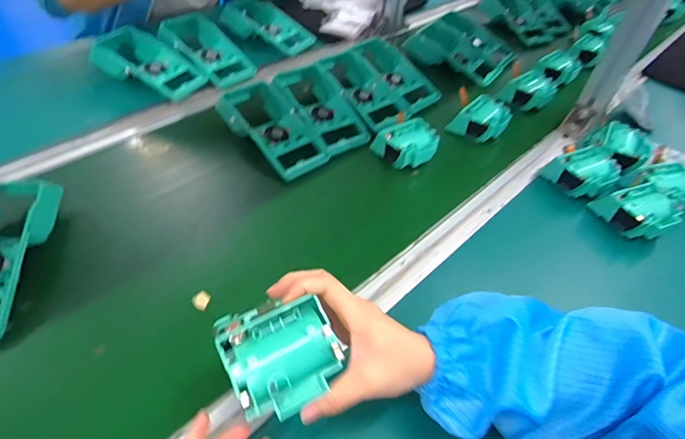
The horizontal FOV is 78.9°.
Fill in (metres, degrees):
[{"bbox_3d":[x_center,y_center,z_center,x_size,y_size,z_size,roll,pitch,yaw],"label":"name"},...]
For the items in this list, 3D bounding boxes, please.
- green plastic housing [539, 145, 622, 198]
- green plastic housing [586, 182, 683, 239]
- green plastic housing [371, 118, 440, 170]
[{"bbox_3d":[0.336,-0.064,0.580,0.078,0.043,0.077,-19,52,-21],"label":"green plastic housing"},{"bbox_3d":[0.381,-0.012,0.535,0.079,0.036,0.079,-16,51,-19],"label":"green plastic housing"},{"bbox_3d":[0.096,-0.112,0.599,0.078,0.035,0.074,-18,51,-20],"label":"green plastic housing"}]

